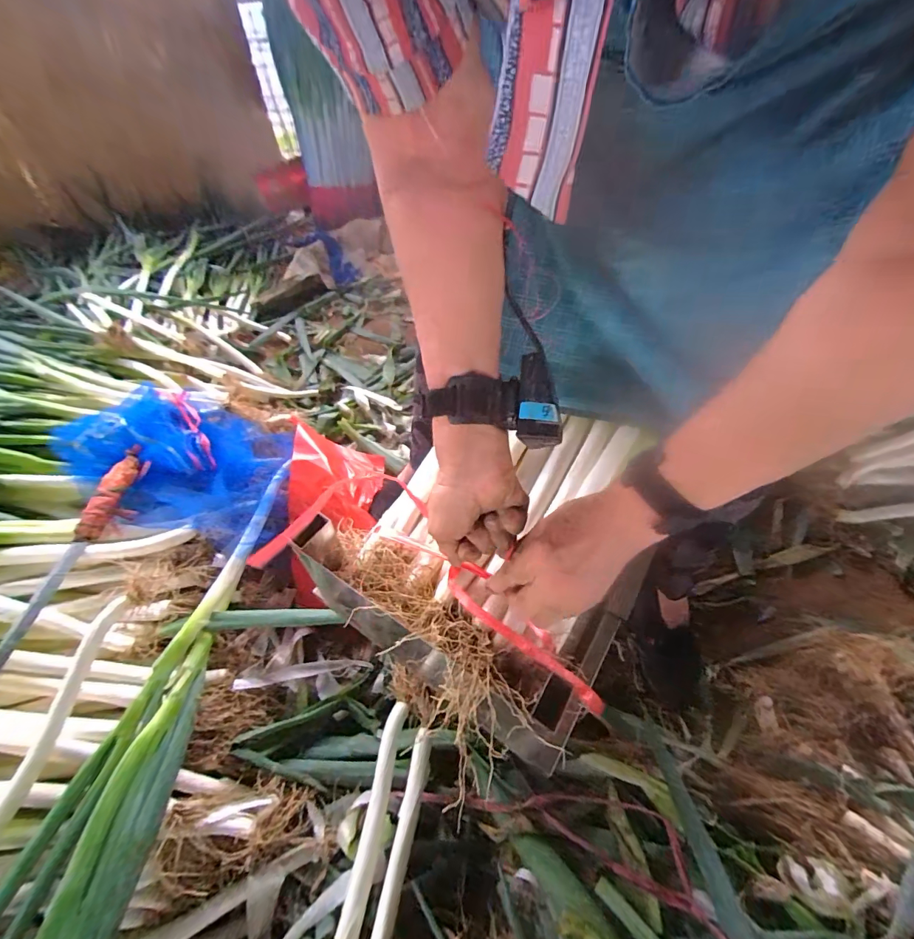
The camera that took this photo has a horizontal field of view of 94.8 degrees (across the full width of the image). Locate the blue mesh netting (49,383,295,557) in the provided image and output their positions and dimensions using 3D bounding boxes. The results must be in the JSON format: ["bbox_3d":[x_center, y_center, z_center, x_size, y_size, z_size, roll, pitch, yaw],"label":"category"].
[{"bbox_3d":[-0.509,-0.018,0.761,0.439,0.133,0.282,9,54,8],"label":"blue mesh netting"}]

